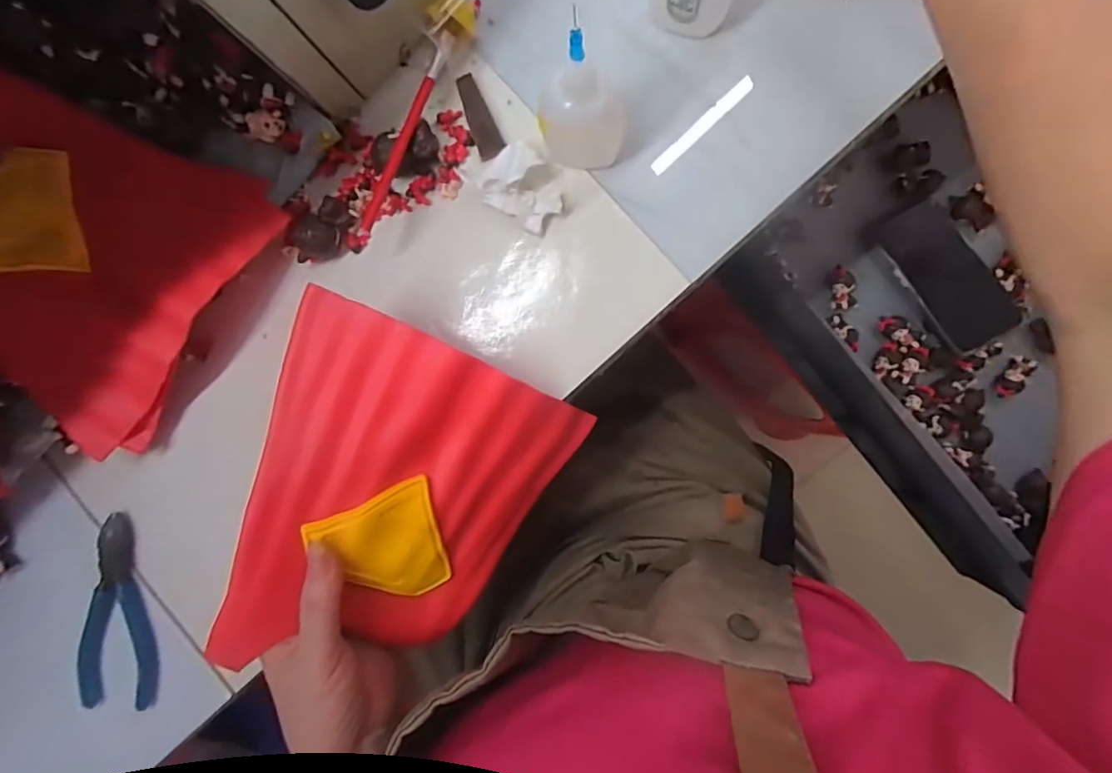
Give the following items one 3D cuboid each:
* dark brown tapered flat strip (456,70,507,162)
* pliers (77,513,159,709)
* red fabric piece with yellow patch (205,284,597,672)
[{"bbox_3d":[-0.047,-0.161,0.318,0.017,0.007,0.053,-25,89,7],"label":"dark brown tapered flat strip"},{"bbox_3d":[-0.296,0.150,0.353,0.043,0.017,0.123,-9,91,7],"label":"pliers"},{"bbox_3d":[-0.084,0.069,0.305,0.171,0.024,0.190,21,95,-23],"label":"red fabric piece with yellow patch"}]

